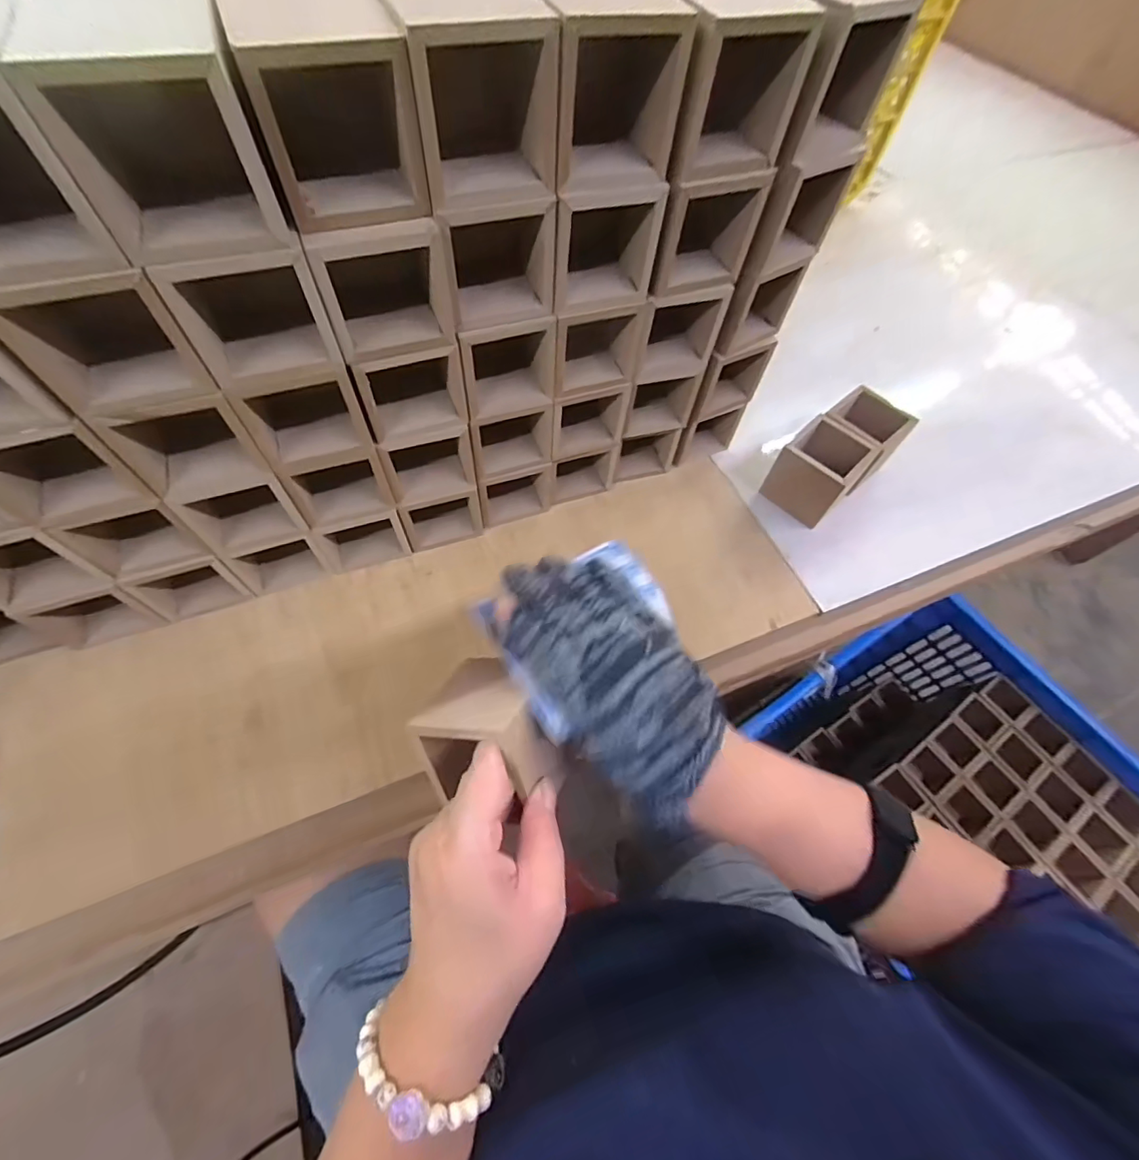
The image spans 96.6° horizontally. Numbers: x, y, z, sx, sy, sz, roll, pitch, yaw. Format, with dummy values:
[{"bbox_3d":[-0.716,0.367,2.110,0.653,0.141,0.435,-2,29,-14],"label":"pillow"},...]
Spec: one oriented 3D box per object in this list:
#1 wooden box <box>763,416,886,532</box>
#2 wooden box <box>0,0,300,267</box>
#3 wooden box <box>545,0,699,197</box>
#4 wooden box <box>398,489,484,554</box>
[{"bbox_3d":[0.222,-0.096,0.457,0.060,0.063,0.068,40,65,18],"label":"wooden box"},{"bbox_3d":[-0.166,-0.206,0.212,0.068,0.075,0.131,-17,63,-12],"label":"wooden box"},{"bbox_3d":[0.017,-0.242,0.248,0.063,0.066,0.073,-10,62,-9],"label":"wooden box"},{"bbox_3d":[-0.109,-0.060,0.420,0.061,0.052,0.040,-19,63,-14],"label":"wooden box"}]

